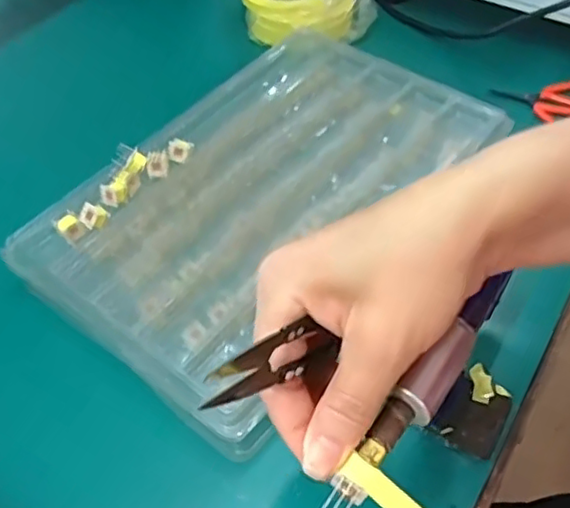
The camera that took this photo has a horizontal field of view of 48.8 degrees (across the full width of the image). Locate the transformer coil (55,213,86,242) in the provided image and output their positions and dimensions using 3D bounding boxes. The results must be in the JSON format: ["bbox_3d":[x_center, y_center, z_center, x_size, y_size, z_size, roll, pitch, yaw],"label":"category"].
[{"bbox_3d":[-0.144,-0.018,0.422,0.013,0.014,0.013,32,58,25],"label":"transformer coil"}]

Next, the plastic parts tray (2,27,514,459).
[{"bbox_3d":[-0.010,-0.044,0.459,0.220,0.036,0.332,29,56,21],"label":"plastic parts tray"}]

